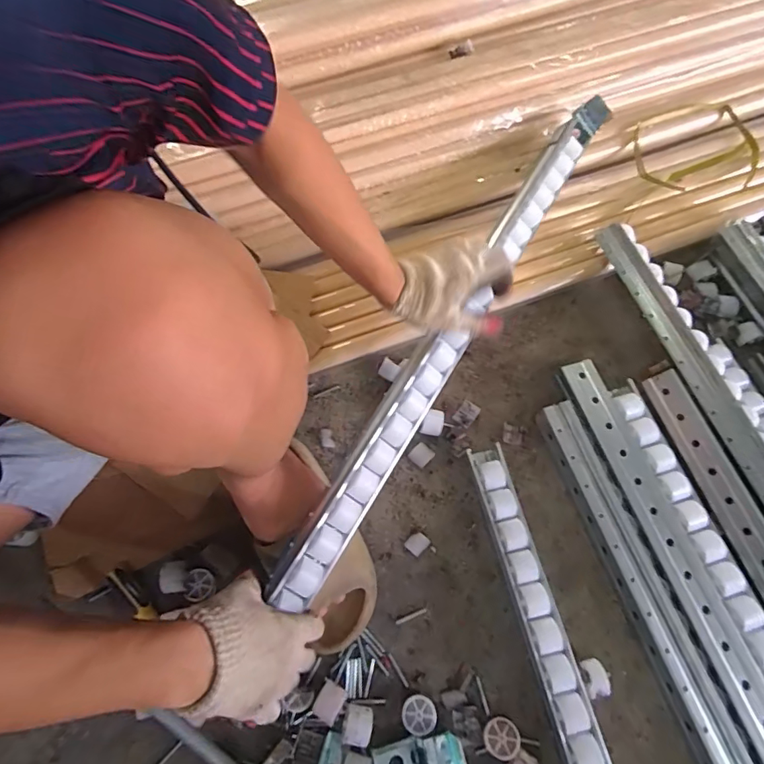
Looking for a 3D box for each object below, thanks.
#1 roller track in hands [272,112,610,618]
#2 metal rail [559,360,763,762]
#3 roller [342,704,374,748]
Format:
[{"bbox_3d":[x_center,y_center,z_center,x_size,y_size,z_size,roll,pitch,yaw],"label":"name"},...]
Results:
[{"bbox_3d":[0.111,-0.099,0.603,0.047,0.026,0.792,29,70,12],"label":"roller track in hands"},{"bbox_3d":[0.379,0.329,0.480,0.047,0.026,0.795,-17,69,-6],"label":"metal rail"},{"bbox_3d":[-0.024,0.355,0.498,0.030,0.034,0.031,5,68,4],"label":"roller"}]

